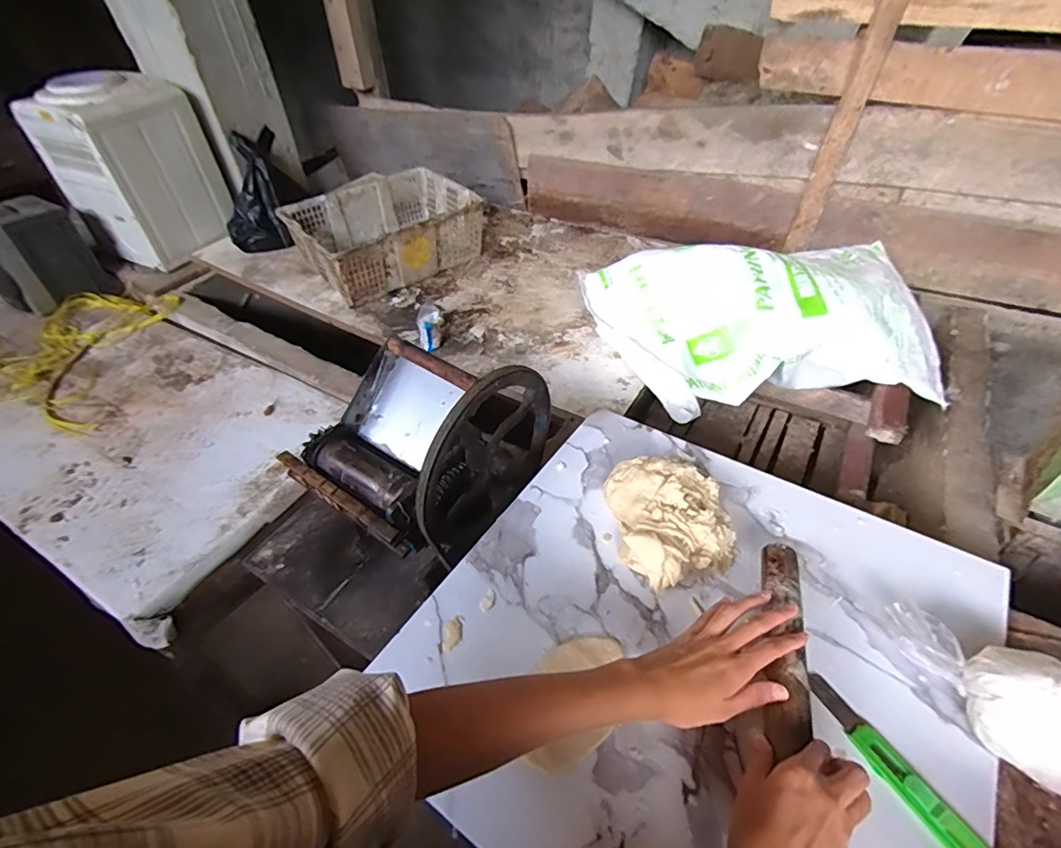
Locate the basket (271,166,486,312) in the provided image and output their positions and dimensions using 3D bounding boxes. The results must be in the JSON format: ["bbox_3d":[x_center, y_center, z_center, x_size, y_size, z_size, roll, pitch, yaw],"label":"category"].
[{"bbox_3d":[-0.403,-0.546,1.482,0.471,0.159,0.358,-28,51,-23],"label":"basket"}]

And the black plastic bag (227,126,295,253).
[{"bbox_3d":[-0.812,-0.685,1.524,0.165,0.346,0.096,6,14,8],"label":"black plastic bag"}]

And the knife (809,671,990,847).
[{"bbox_3d":[0.304,0.289,0.414,0.038,0.022,0.188,-18,48,-15],"label":"knife"}]

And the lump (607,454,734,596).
[{"bbox_3d":[0.154,0.101,0.588,0.130,0.059,0.156,-11,46,-9],"label":"lump"}]

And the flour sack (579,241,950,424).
[{"bbox_3d":[0.471,-0.223,1.076,0.639,0.182,0.395,-4,46,-2],"label":"flour sack"}]

